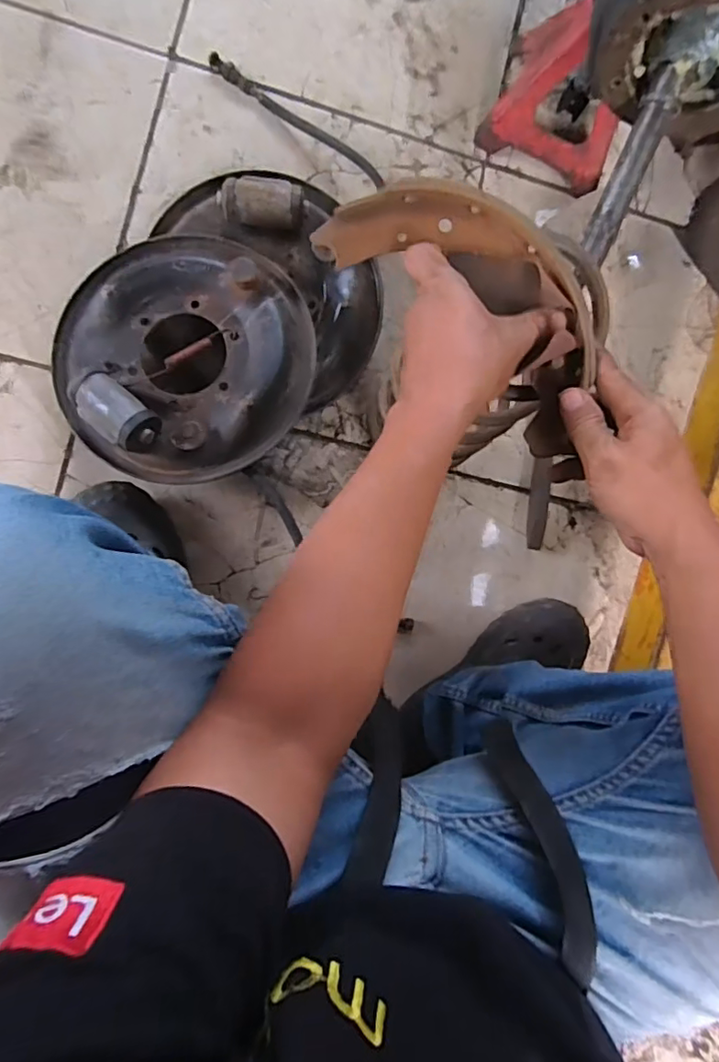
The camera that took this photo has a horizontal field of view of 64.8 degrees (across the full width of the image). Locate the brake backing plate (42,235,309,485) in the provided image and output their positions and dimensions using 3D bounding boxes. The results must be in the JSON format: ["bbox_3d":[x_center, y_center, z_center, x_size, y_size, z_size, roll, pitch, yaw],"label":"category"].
[{"bbox_3d":[-0.193,-0.191,0.607,0.278,0.085,0.262,0,88,-9],"label":"brake backing plate"}]

